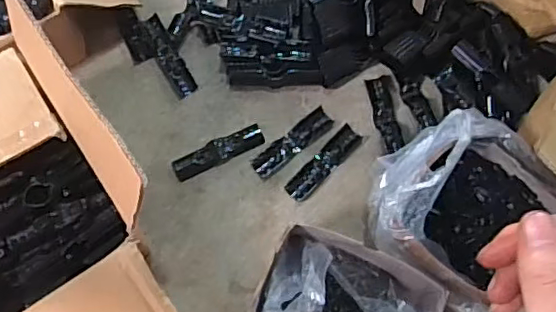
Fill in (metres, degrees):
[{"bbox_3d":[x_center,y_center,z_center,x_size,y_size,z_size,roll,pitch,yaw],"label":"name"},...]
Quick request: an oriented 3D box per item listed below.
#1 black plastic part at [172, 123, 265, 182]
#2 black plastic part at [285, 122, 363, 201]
[{"bbox_3d":[-0.081,-0.007,0.820,0.131,0.022,0.032,-25,76,-9],"label":"black plastic part"},{"bbox_3d":[0.063,0.010,0.825,0.035,0.010,0.126,41,77,9],"label":"black plastic part"}]

